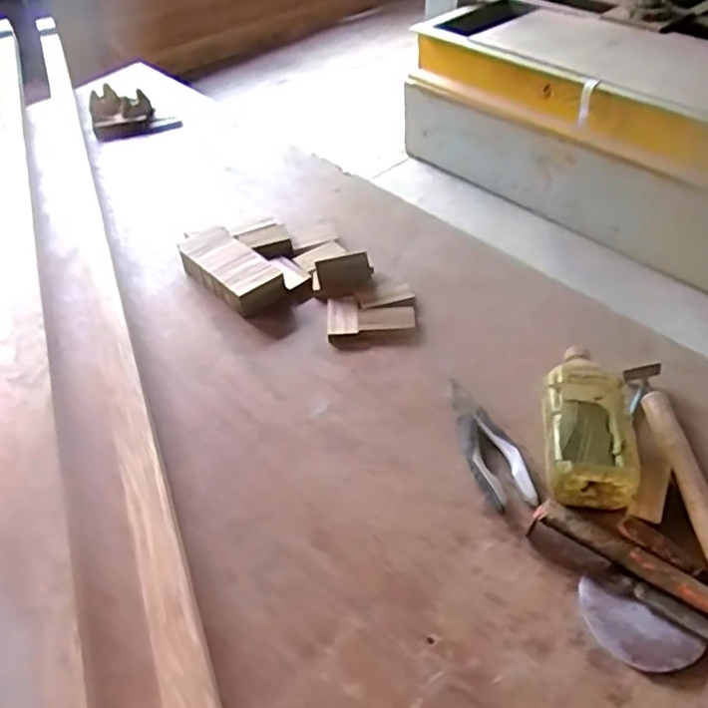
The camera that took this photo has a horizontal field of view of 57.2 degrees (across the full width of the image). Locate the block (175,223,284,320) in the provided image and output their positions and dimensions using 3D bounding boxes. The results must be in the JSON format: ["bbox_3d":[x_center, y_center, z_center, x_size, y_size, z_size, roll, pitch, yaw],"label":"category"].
[{"bbox_3d":[-0.194,-0.135,1.021,0.088,0.048,0.203,-35,53,-27],"label":"block"}]

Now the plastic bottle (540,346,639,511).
[{"bbox_3d":[0.269,0.077,0.759,0.095,0.081,0.203,2,46,7],"label":"plastic bottle"}]

